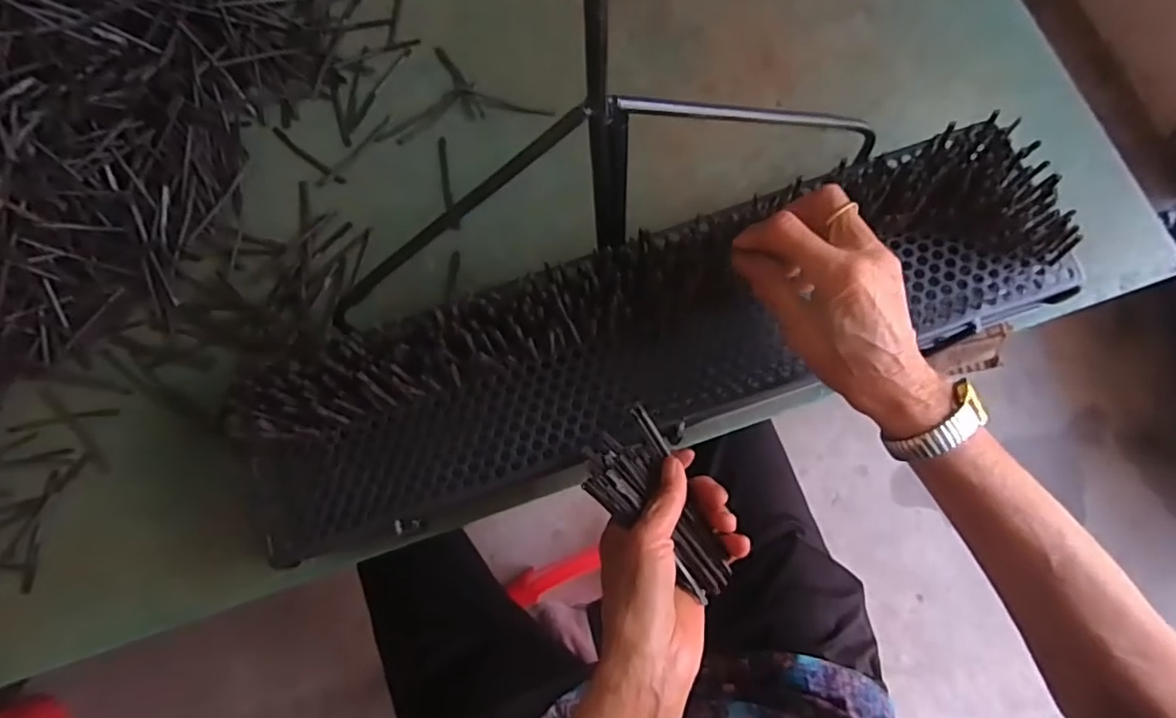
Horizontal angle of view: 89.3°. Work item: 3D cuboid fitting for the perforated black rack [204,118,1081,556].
[{"bbox_3d":[0.042,-0.011,0.425,0.594,0.056,0.142,-19,79,-1],"label":"perforated black rack"}]

